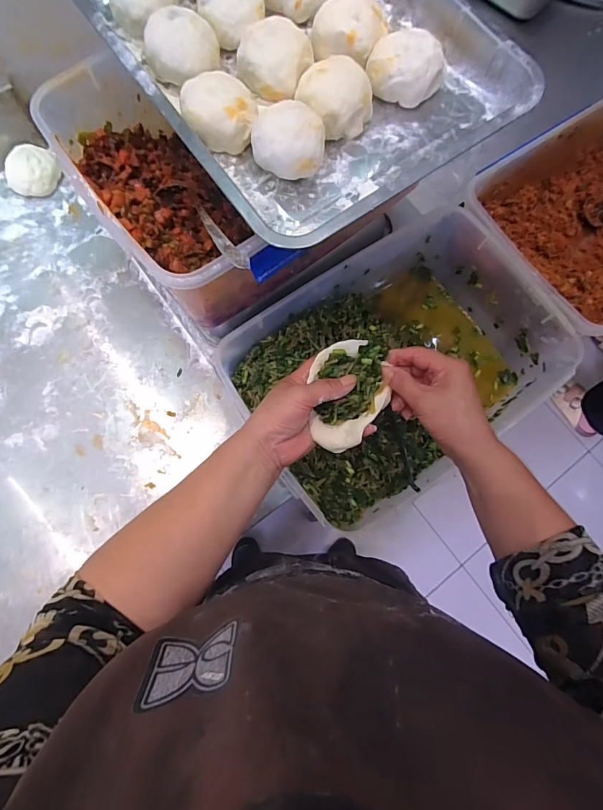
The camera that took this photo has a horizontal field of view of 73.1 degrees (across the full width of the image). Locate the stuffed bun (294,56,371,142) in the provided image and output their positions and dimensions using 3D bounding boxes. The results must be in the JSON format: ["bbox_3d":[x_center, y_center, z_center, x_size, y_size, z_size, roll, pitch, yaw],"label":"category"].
[{"bbox_3d":[0.038,-0.308,0.405,0.072,0.044,0.060,-23,78,-7],"label":"stuffed bun"}]

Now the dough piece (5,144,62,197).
[{"bbox_3d":[-0.415,-0.360,0.626,0.078,0.043,0.072,0,75,-1],"label":"dough piece"}]

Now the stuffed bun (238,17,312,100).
[{"bbox_3d":[-0.027,-0.357,0.417,0.067,0.038,0.061,0,76,-2],"label":"stuffed bun"}]

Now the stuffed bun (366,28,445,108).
[{"bbox_3d":[0.110,-0.356,0.424,0.069,0.039,0.074,0,76,-2],"label":"stuffed bun"}]

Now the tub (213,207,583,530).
[{"bbox_3d":[0.133,-0.055,0.594,0.423,0.153,0.283,-33,80,-9],"label":"tub"}]

